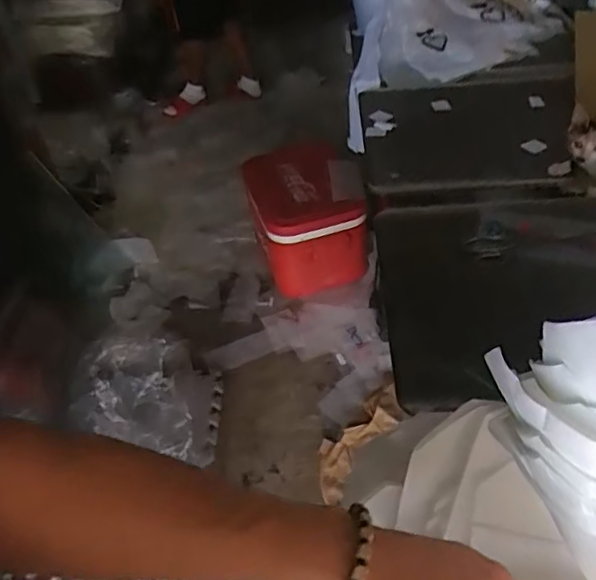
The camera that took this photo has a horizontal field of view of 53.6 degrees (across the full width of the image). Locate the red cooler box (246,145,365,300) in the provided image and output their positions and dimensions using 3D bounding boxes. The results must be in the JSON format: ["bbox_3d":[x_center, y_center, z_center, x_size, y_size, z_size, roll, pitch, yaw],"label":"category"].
[{"bbox_3d":[0.031,-0.200,1.793,0.316,0.371,0.234,-12,43,-6],"label":"red cooler box"}]

